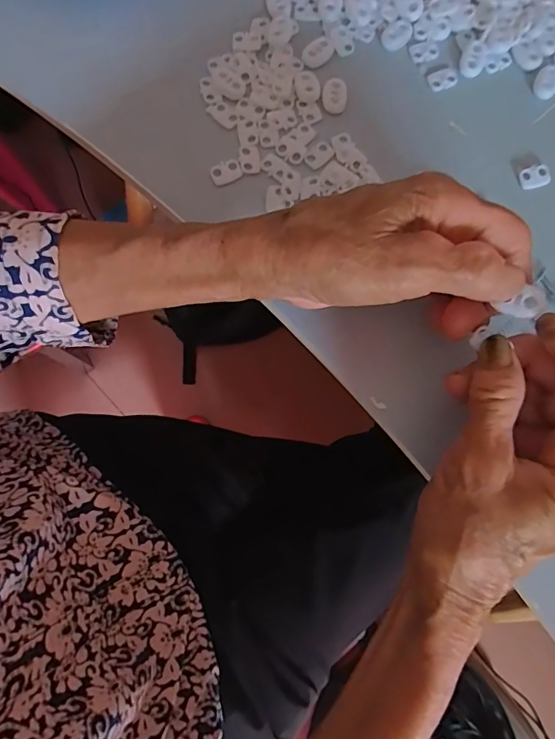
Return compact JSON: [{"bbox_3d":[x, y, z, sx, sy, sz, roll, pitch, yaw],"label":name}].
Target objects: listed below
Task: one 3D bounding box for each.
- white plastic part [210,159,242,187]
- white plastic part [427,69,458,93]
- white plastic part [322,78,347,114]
[{"bbox_3d":[-0.031,-0.119,0.294,0.019,0.005,0.011,-23,80,-3],"label":"white plastic part"},{"bbox_3d":[0.104,-0.183,0.307,0.018,0.004,0.013,-22,80,-3],"label":"white plastic part"},{"bbox_3d":[0.035,-0.169,0.301,0.015,0.004,0.021,7,80,2],"label":"white plastic part"}]

